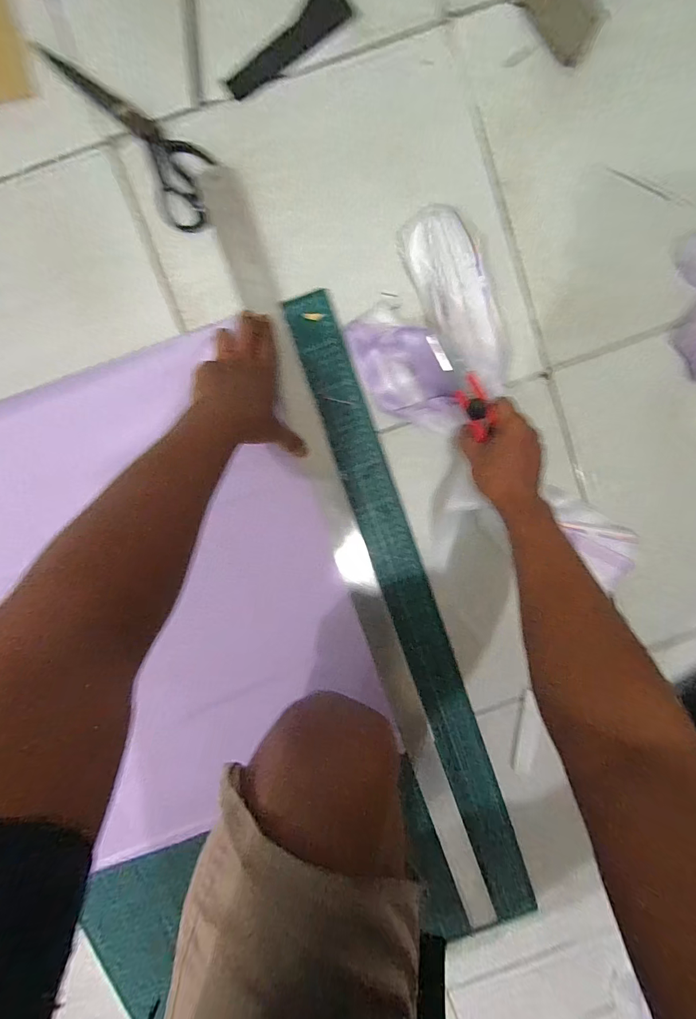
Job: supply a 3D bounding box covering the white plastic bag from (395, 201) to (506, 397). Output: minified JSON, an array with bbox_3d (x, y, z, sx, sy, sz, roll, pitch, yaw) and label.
[{"bbox_3d":[0.125,-0.233,0.447,0.071,0.045,0.208,-20,97,0],"label":"white plastic bag"}]

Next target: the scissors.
[{"bbox_3d":[-0.228,-0.412,0.429,0.077,0.008,0.220,-42,97,3],"label":"scissors"}]

